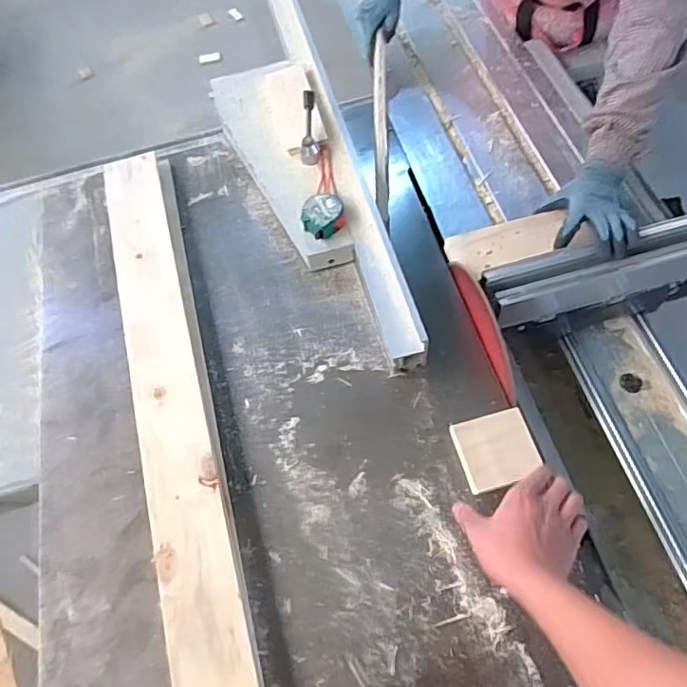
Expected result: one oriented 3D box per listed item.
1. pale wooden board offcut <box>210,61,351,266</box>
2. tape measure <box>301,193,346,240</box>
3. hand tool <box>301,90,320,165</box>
[{"bbox_3d":[-0.100,-0.312,0.930,0.168,0.057,0.437,-17,67,0],"label":"pale wooden board offcut"},{"bbox_3d":[-0.031,-0.195,0.843,0.064,0.030,0.061,-39,65,-15],"label":"tape measure"},{"bbox_3d":[-0.057,-0.353,0.906,0.030,0.034,0.117,-3,83,1],"label":"hand tool"}]

